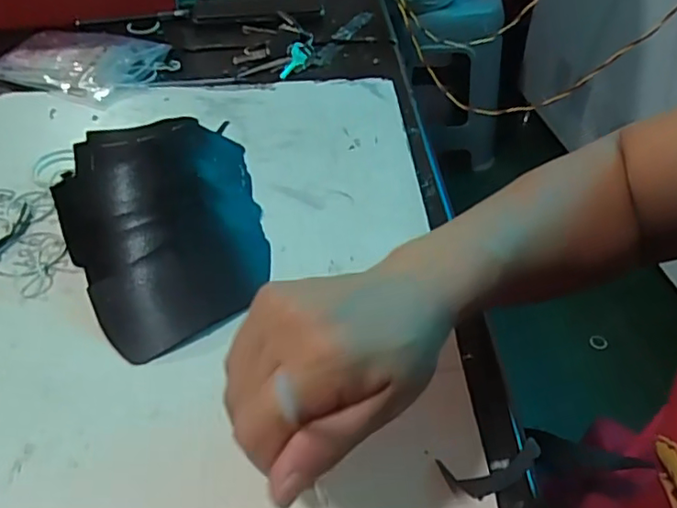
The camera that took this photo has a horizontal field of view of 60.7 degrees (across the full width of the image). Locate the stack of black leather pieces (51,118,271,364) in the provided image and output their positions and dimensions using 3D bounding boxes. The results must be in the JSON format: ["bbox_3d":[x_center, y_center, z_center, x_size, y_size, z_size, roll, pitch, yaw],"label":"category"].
[{"bbox_3d":[-0.131,-0.023,0.428,0.148,0.045,0.221,-11,46,-11],"label":"stack of black leather pieces"}]

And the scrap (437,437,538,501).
[{"bbox_3d":[0.087,0.117,0.317,0.067,0.006,0.024,-3,41,-23],"label":"scrap"}]

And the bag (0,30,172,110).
[{"bbox_3d":[-0.287,-0.217,0.646,0.172,0.020,0.125,19,47,18],"label":"bag"}]

